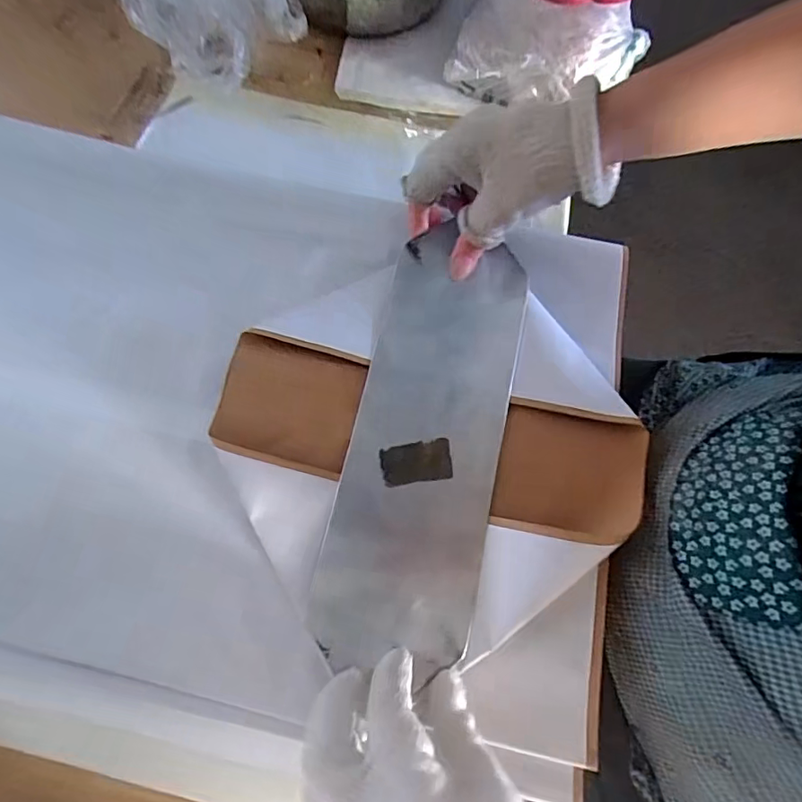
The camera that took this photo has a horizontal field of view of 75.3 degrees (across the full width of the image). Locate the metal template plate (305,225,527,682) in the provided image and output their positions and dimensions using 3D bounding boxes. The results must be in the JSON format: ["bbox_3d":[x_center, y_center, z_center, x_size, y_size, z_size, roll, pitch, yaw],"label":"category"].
[{"bbox_3d":[0.019,0.018,0.342,0.096,0.008,0.281,14,73,-3],"label":"metal template plate"}]

